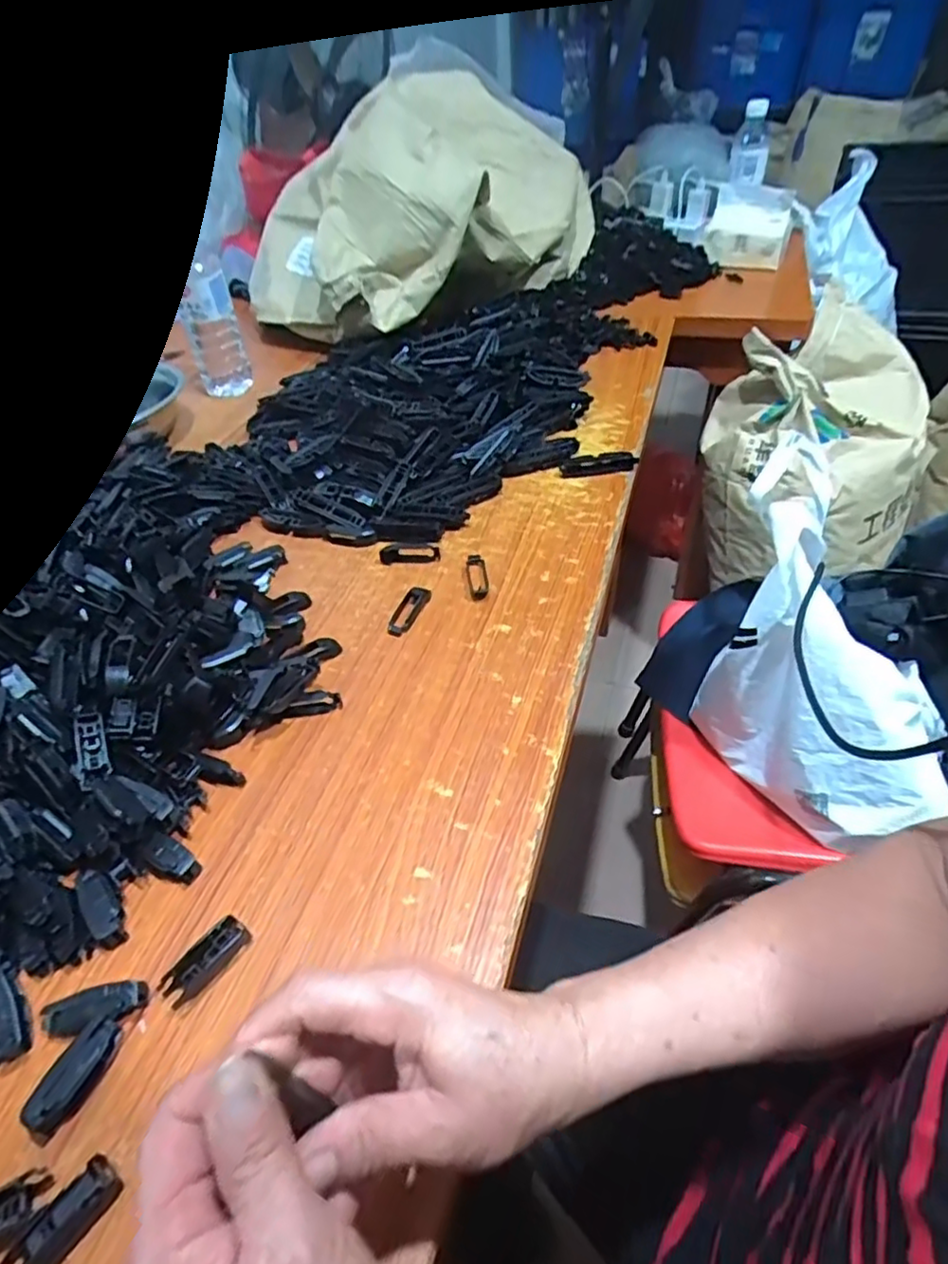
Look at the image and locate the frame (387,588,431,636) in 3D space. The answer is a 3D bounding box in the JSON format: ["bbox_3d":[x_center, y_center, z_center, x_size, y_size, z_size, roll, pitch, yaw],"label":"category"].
[{"bbox_3d":[-0.056,-0.020,0.552,0.022,0.009,0.058,14,47,18],"label":"frame"}]

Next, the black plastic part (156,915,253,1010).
[{"bbox_3d":[-0.148,0.181,0.355,0.017,0.014,0.048,26,52,27],"label":"black plastic part"}]

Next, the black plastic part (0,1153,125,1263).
[{"bbox_3d":[-0.178,0.257,0.278,0.020,0.014,0.049,27,52,28],"label":"black plastic part"}]

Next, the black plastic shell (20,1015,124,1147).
[{"bbox_3d":[-0.198,0.219,0.318,0.017,0.018,0.051,12,47,16],"label":"black plastic shell"}]

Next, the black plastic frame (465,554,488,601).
[{"bbox_3d":[0.003,-0.050,0.577,0.017,0.005,0.059,-6,44,-1],"label":"black plastic frame"}]

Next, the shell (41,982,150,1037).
[{"bbox_3d":[-0.200,0.198,0.339,0.049,0.018,0.016,-11,45,-7],"label":"shell"}]

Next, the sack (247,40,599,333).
[{"bbox_3d":[-0.084,-0.658,0.979,0.347,0.234,0.487,32,55,29],"label":"sack"}]

